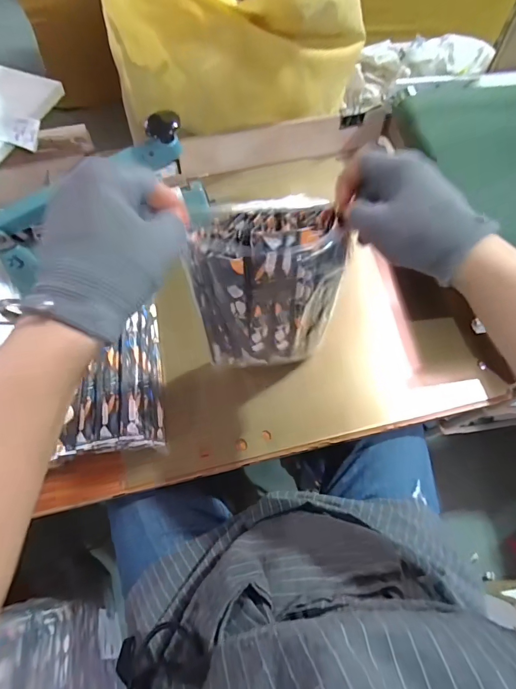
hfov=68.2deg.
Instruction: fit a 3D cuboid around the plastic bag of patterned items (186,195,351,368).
[{"bbox_3d":[0.009,-0.049,0.390,0.132,0.234,0.058,-6,66,-3],"label":"plastic bag of patterned items"}]

